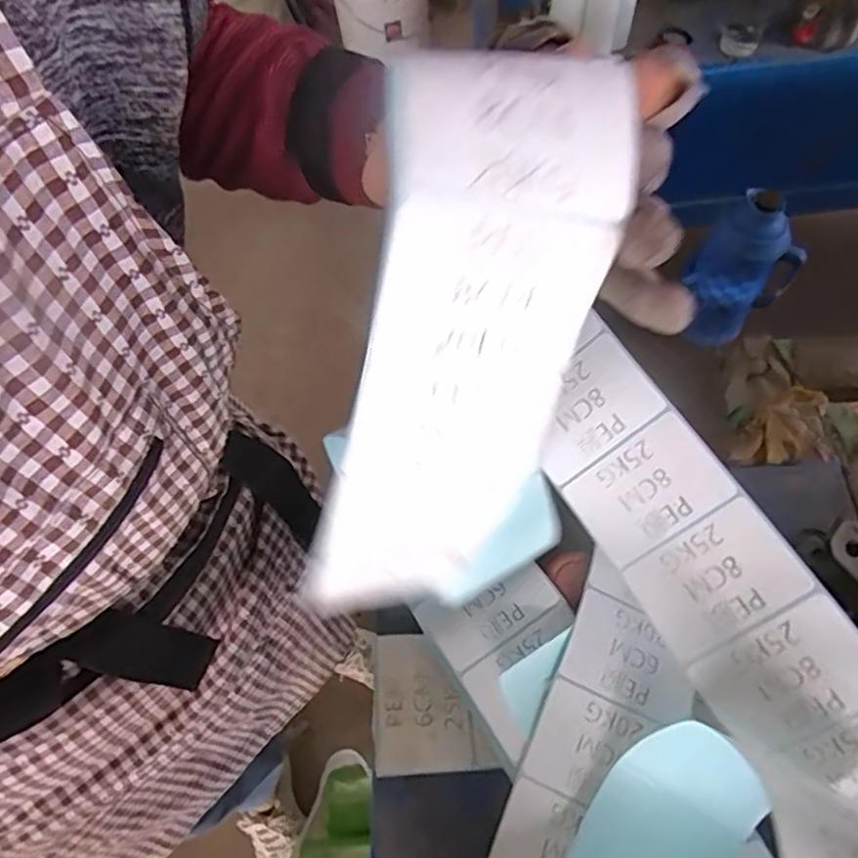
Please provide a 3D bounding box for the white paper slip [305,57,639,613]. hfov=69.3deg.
[{"bbox_3d":[0.003,-0.007,0.226,0.075,0.222,0.030,1,38,-21],"label":"white paper slip"}]

